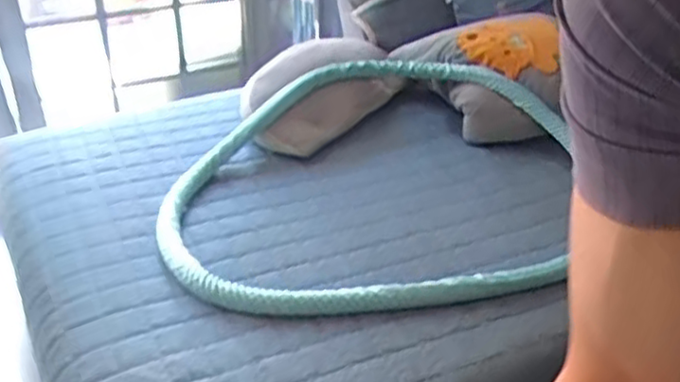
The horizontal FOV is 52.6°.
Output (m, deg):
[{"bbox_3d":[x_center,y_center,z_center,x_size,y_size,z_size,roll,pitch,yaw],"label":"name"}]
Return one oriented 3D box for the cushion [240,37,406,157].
[{"bbox_3d":[-0.039,-0.204,1.319,0.186,0.124,0.345,25,40,33],"label":"cushion"}]

